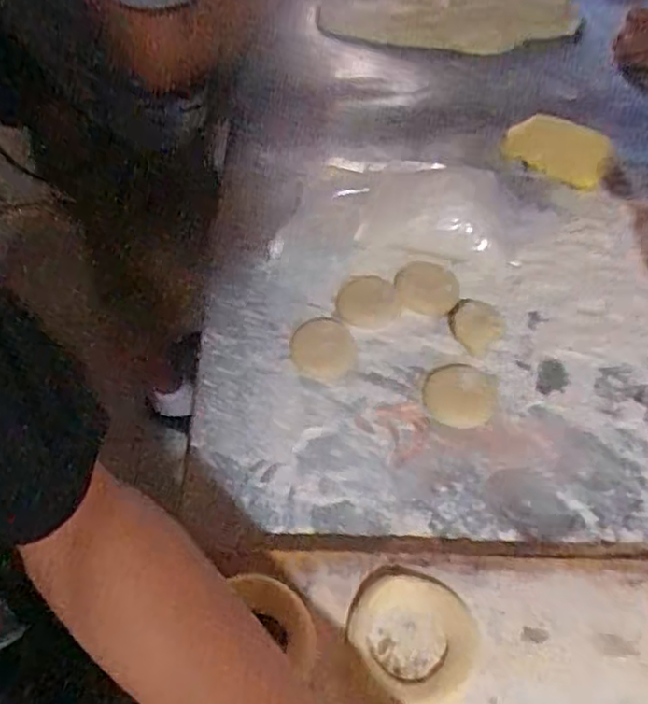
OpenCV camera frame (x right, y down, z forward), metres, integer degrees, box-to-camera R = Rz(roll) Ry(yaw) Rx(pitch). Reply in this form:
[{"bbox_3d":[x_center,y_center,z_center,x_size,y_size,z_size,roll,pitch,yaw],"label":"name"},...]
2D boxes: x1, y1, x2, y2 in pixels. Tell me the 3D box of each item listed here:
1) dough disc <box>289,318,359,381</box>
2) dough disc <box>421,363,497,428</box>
[{"bbox_3d":[0.000,-0.003,0.589,0.056,0.006,0.062,11,52,7],"label":"dough disc"},{"bbox_3d":[0.114,0.037,0.567,0.058,0.005,0.057,1,52,-1],"label":"dough disc"}]

